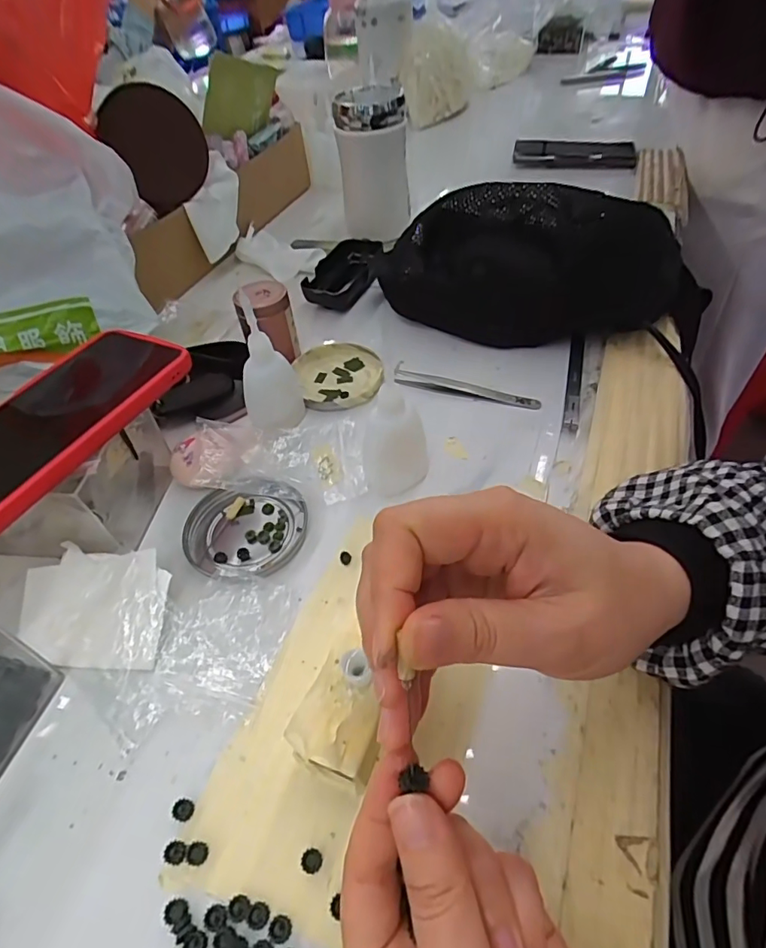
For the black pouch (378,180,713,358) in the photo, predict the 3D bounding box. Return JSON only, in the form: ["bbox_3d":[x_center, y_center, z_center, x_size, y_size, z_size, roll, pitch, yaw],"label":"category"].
[{"bbox_3d":[0.141,-0.184,0.438,0.282,0.106,0.102,9,51,12],"label":"black pouch"}]

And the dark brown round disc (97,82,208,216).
[{"bbox_3d":[-0.226,-0.324,0.512,0.095,0.102,0.017,-6,49,-1],"label":"dark brown round disc"}]

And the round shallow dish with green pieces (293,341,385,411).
[{"bbox_3d":[-0.037,-0.084,0.437,0.070,0.011,0.083,-15,50,-8],"label":"round shallow dish with green pieces"}]

